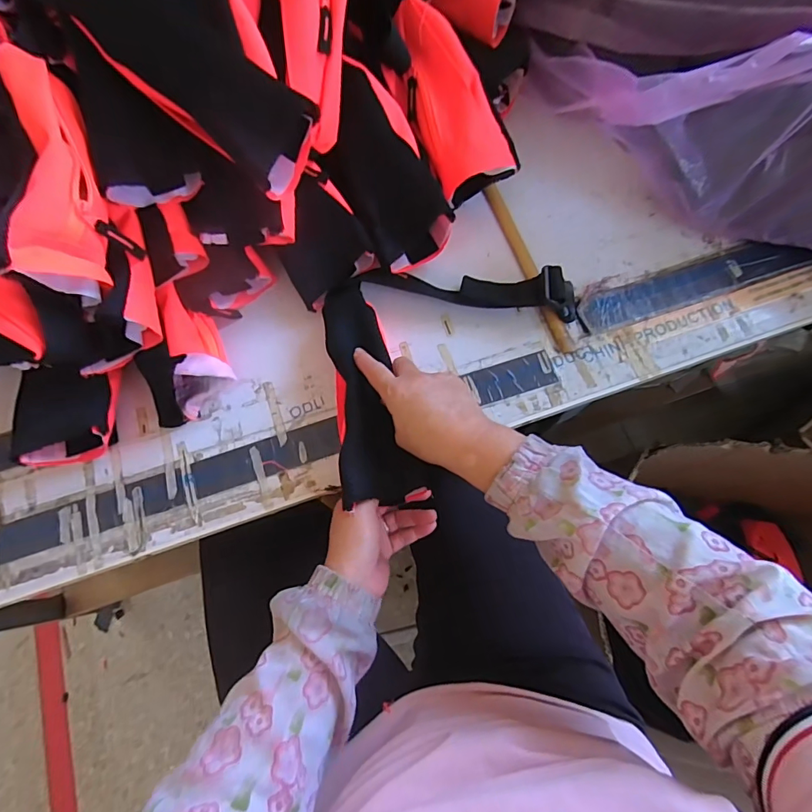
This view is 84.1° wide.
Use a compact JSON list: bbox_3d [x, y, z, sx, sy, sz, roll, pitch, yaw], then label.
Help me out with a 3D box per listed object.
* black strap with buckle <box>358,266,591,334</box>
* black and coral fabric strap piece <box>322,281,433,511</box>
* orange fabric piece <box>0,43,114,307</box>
[{"bbox_3d":[0.079,-0.133,0.494,0.249,0.046,0.044,11,74,5],"label":"black strap with buckle"},{"bbox_3d":[-0.039,-0.025,0.446,0.073,0.033,0.236,-12,71,-2],"label":"black and coral fabric strap piece"},{"bbox_3d":[-0.302,-0.198,0.391,0.063,0.072,0.209,-7,73,0],"label":"orange fabric piece"}]

